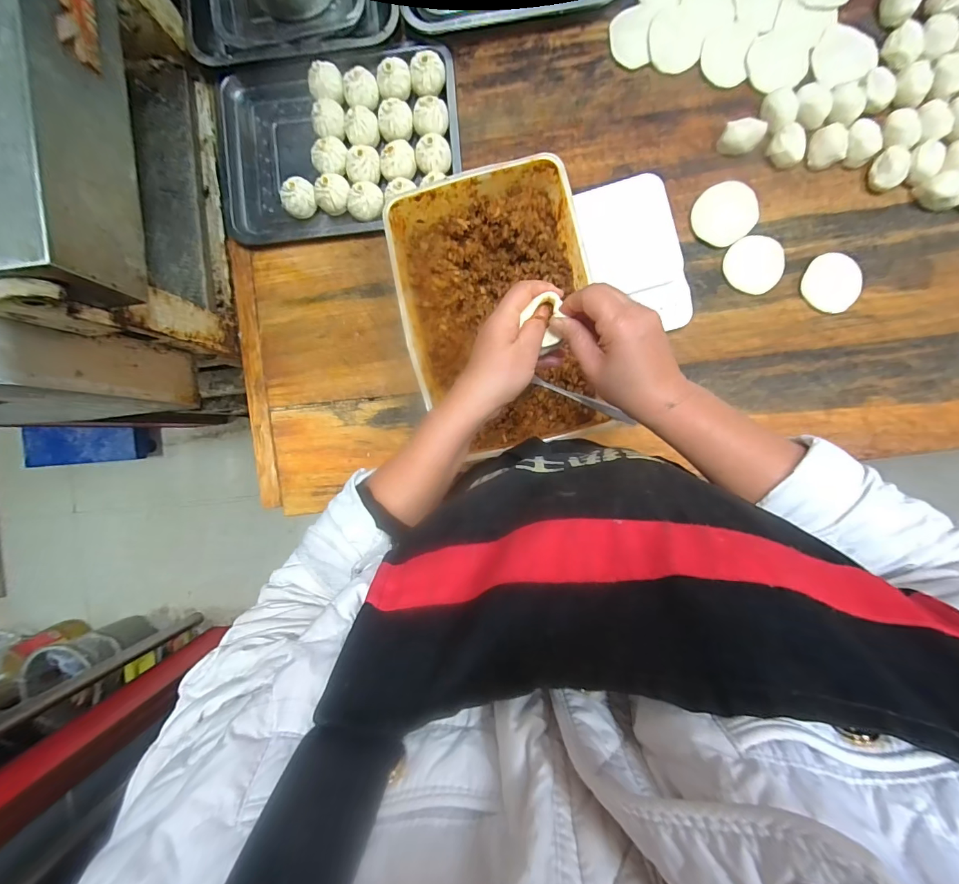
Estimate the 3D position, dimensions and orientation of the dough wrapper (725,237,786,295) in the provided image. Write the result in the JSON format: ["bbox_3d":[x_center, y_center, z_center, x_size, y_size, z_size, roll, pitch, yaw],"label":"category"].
[{"bbox_3d":[0.366,-0.237,0.561,0.075,0.005,0.068,26,94,2],"label":"dough wrapper"}]

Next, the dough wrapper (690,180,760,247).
[{"bbox_3d":[0.326,-0.304,0.561,0.077,0.006,0.084,0,93,4],"label":"dough wrapper"}]

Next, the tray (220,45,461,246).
[{"bbox_3d":[-0.199,-0.407,0.574,0.339,0.040,0.237,-2,93,4],"label":"tray"}]

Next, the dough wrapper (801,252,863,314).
[{"bbox_3d":[0.468,-0.209,0.559,0.069,0.010,0.068,2,98,14],"label":"dough wrapper"}]

